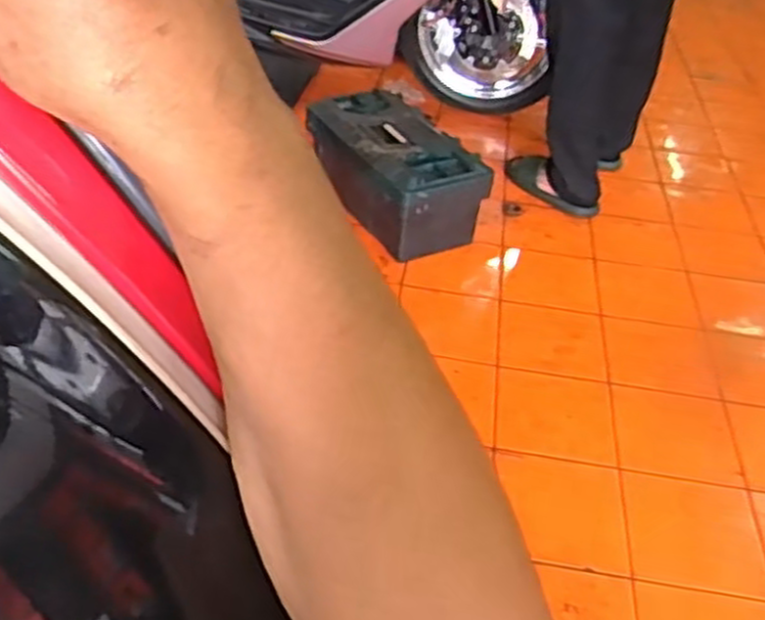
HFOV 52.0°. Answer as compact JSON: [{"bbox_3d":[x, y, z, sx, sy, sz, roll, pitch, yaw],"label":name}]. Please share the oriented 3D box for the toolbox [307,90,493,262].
[{"bbox_3d":[0.020,-0.313,1.792,0.247,0.206,0.458,-15,42,-25],"label":"toolbox"}]

